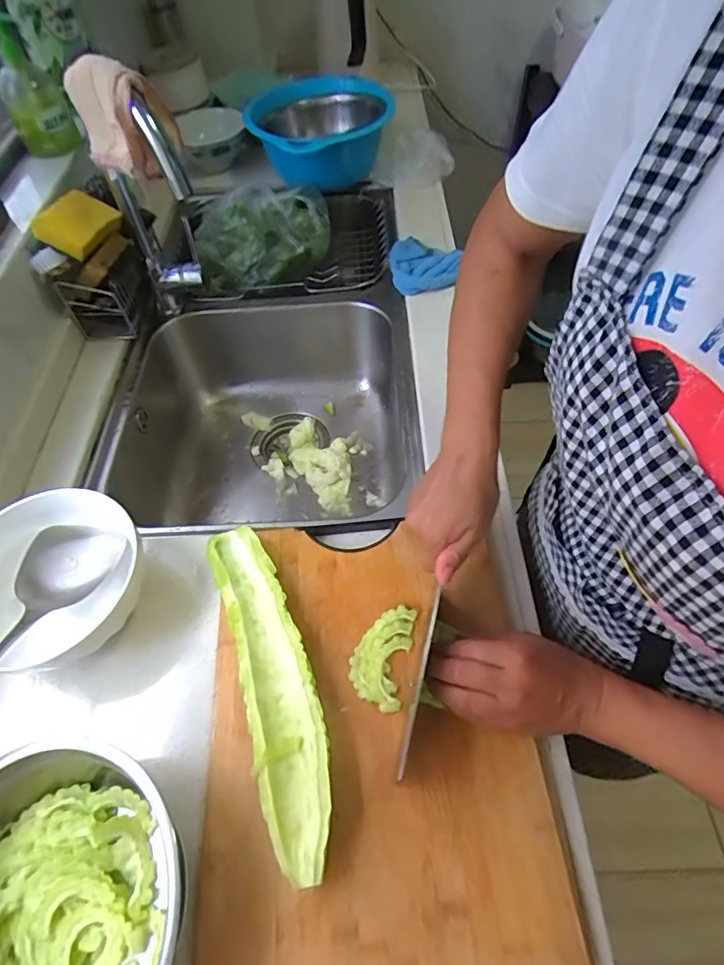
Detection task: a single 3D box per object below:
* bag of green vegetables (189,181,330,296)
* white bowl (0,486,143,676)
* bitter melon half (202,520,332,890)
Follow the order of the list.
[{"bbox_3d":[-0.170,-0.434,0.859,0.227,0.112,0.181,-11,54,-4],"label":"bag of green vegetables"},{"bbox_3d":[-0.297,0.096,0.487,0.146,0.088,0.167,6,55,9],"label":"white bowl"},{"bbox_3d":[-0.079,0.167,0.444,0.061,0.041,0.297,-18,55,-9],"label":"bitter melon half"}]

